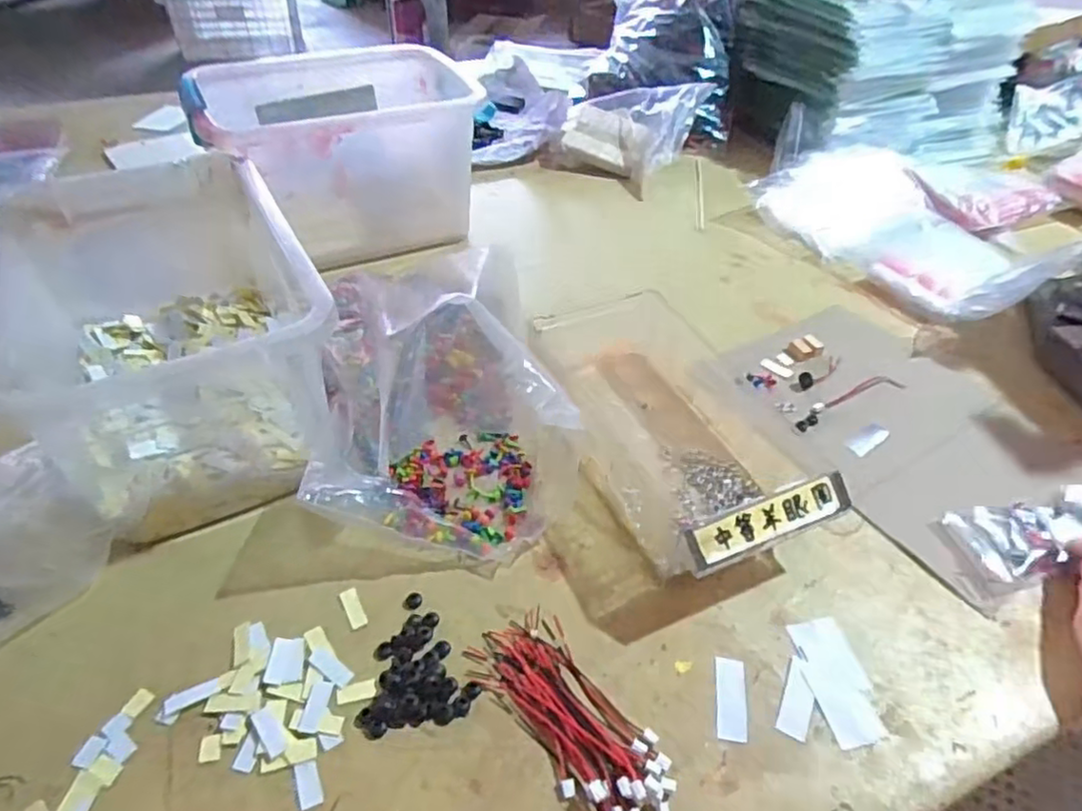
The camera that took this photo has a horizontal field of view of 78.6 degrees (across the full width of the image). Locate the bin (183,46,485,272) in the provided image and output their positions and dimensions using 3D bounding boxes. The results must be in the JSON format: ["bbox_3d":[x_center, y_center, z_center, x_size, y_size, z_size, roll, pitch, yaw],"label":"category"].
[{"bbox_3d":[-0.213,-0.266,0.715,0.262,0.154,0.206,-17,46,-20],"label":"bin"}]

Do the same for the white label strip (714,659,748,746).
[{"bbox_3d":[0.110,0.168,0.380,0.017,0.004,0.047,8,43,6],"label":"white label strip"}]

